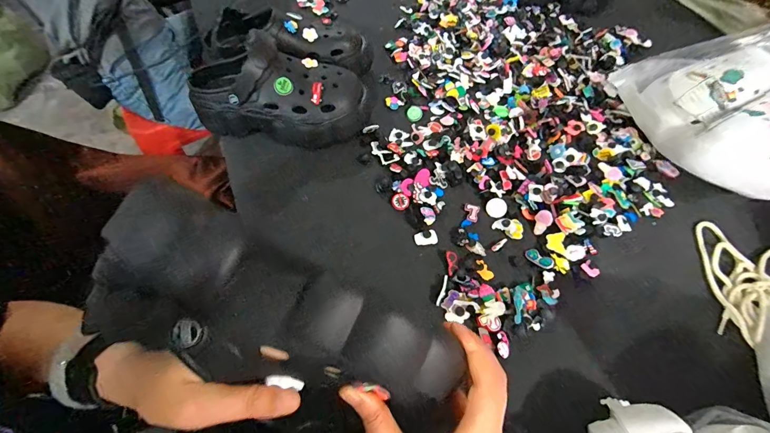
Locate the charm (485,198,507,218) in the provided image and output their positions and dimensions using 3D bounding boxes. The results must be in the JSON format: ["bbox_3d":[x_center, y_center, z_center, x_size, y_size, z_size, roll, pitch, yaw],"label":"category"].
[{"bbox_3d":[0.159,-0.012,0.497,0.029,0.004,0.028,0,89,5],"label":"charm"}]

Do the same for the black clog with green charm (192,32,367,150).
[{"bbox_3d":[-0.162,-0.191,0.532,0.265,0.119,0.117,7,61,3],"label":"black clog with green charm"}]

